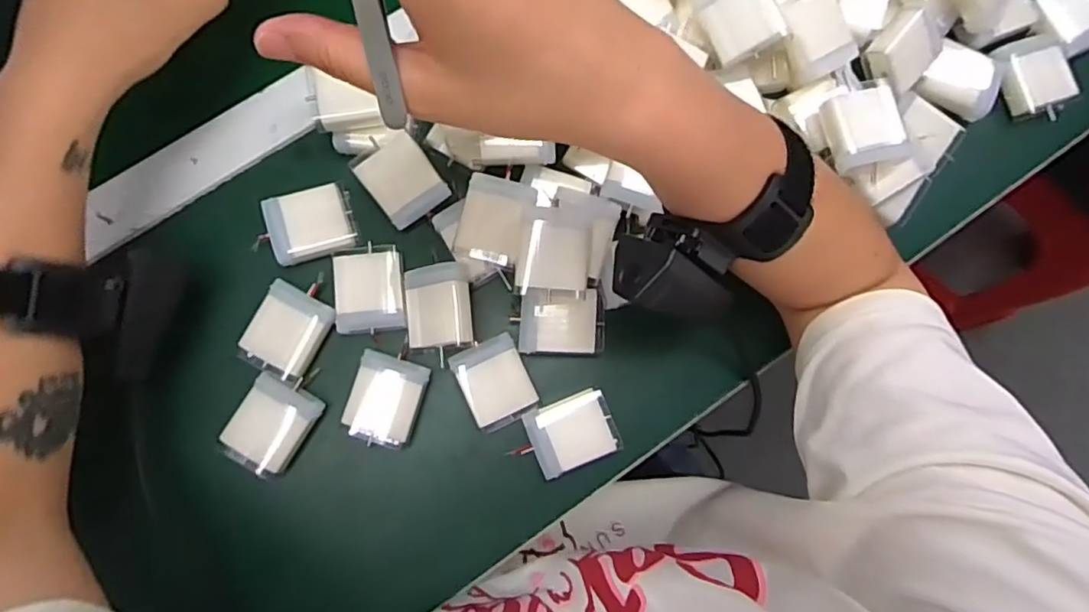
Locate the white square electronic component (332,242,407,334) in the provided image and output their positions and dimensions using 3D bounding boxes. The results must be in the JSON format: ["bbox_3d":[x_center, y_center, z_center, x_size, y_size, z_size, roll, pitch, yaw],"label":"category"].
[{"bbox_3d":[-0.108,-0.011,0.378,0.041,0.009,0.052,-6,82,-3],"label":"white square electronic component"}]

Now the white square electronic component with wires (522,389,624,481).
[{"bbox_3d":[0.017,0.077,0.375,0.050,0.019,0.040,-21,83,-5],"label":"white square electronic component with wires"}]

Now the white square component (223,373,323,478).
[{"bbox_3d":[-0.163,0.071,0.363,0.040,0.009,0.053,30,82,2],"label":"white square component"}]

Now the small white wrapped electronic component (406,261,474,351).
[{"bbox_3d":[-0.064,0.000,0.372,0.042,0.015,0.052,-10,84,22],"label":"small white wrapped electronic component"}]

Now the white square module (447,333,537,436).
[{"bbox_3d":[-0.030,0.047,0.375,0.040,0.017,0.050,-25,84,-6],"label":"white square module"}]

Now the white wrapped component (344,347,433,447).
[{"bbox_3d":[-0.096,0.057,0.369,0.040,0.011,0.053,18,82,0],"label":"white wrapped component"}]

